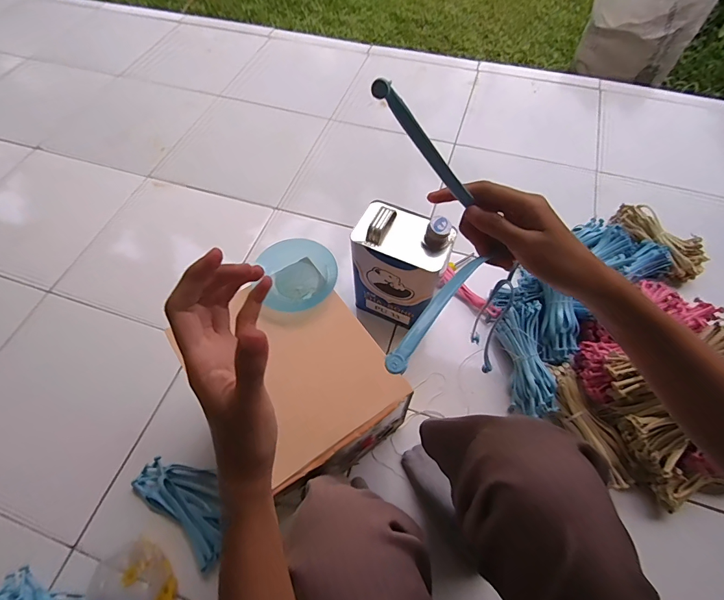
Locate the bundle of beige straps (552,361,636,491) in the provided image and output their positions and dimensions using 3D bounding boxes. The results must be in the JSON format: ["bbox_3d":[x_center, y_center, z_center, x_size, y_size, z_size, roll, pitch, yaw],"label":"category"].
[{"bbox_3d":[0.407,0.221,0.685,0.062,0.035,0.218,-15,61,-8],"label":"bundle of beige straps"}]

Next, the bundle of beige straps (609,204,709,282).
[{"bbox_3d":[0.691,-0.147,0.889,0.080,0.056,0.233,-24,62,-12],"label":"bundle of beige straps"}]

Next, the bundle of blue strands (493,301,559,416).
[{"bbox_3d":[0.319,0.116,0.740,0.080,0.060,0.209,-3,60,0],"label":"bundle of blue strands"}]

